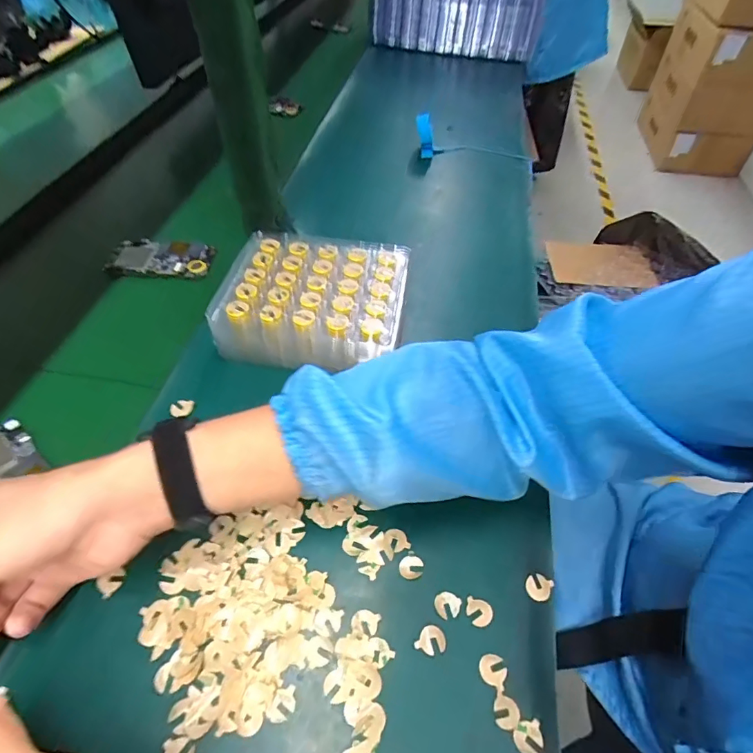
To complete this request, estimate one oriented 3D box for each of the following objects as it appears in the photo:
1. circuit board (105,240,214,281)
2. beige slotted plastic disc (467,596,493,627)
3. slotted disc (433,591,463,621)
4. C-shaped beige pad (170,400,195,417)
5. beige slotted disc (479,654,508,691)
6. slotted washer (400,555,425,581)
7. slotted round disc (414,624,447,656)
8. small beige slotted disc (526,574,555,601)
[{"bbox_3d":[-0.271,-0.149,0.577,0.120,0.014,0.063,1,50,1],"label":"circuit board"},{"bbox_3d":[0.072,0.166,0.322,0.018,0.004,0.017,-1,47,2],"label":"beige slotted plastic disc"},{"bbox_3d":[0.050,0.162,0.325,0.018,0.004,0.018,-2,51,3],"label":"slotted disc"},{"bbox_3d":[-0.178,0.029,0.420,0.019,0.004,0.017,14,61,-20],"label":"C-shaped beige pad"},{"bbox_3d":[0.077,0.192,0.300,0.018,0.004,0.017,0,50,0],"label":"beige slotted disc"},{"bbox_3d":[0.026,0.141,0.339,0.017,0.004,0.017,6,51,5],"label":"slotted washer"},{"bbox_3d":[0.038,0.178,0.309,0.018,0.004,0.018,0,50,0],"label":"slotted round disc"},{"bbox_3d":[0.118,0.152,0.333,0.017,0.004,0.020,31,57,24],"label":"small beige slotted disc"}]

